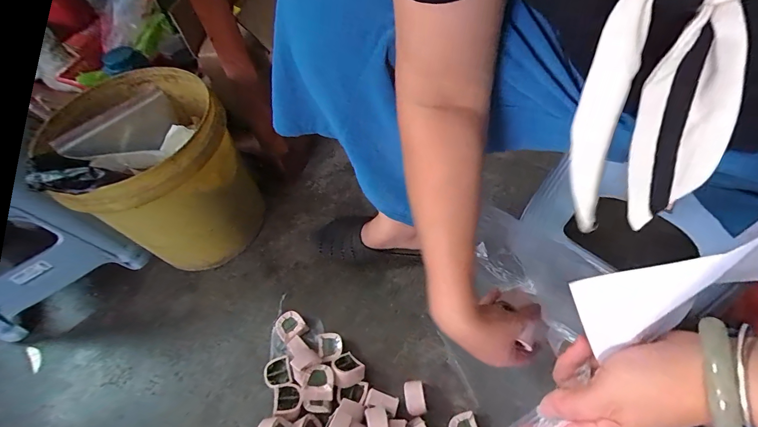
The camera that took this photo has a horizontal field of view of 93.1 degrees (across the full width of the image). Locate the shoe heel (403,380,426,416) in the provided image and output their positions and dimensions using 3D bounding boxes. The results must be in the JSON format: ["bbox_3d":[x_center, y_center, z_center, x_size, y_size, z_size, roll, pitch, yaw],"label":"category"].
[{"bbox_3d":[0.053,0.277,0.541,0.028,0.033,0.045,-9,57,1],"label":"shoe heel"}]

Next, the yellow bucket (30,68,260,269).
[{"bbox_3d":[-0.372,-0.064,0.653,0.244,0.319,0.270,-31,59,-16],"label":"yellow bucket"}]

